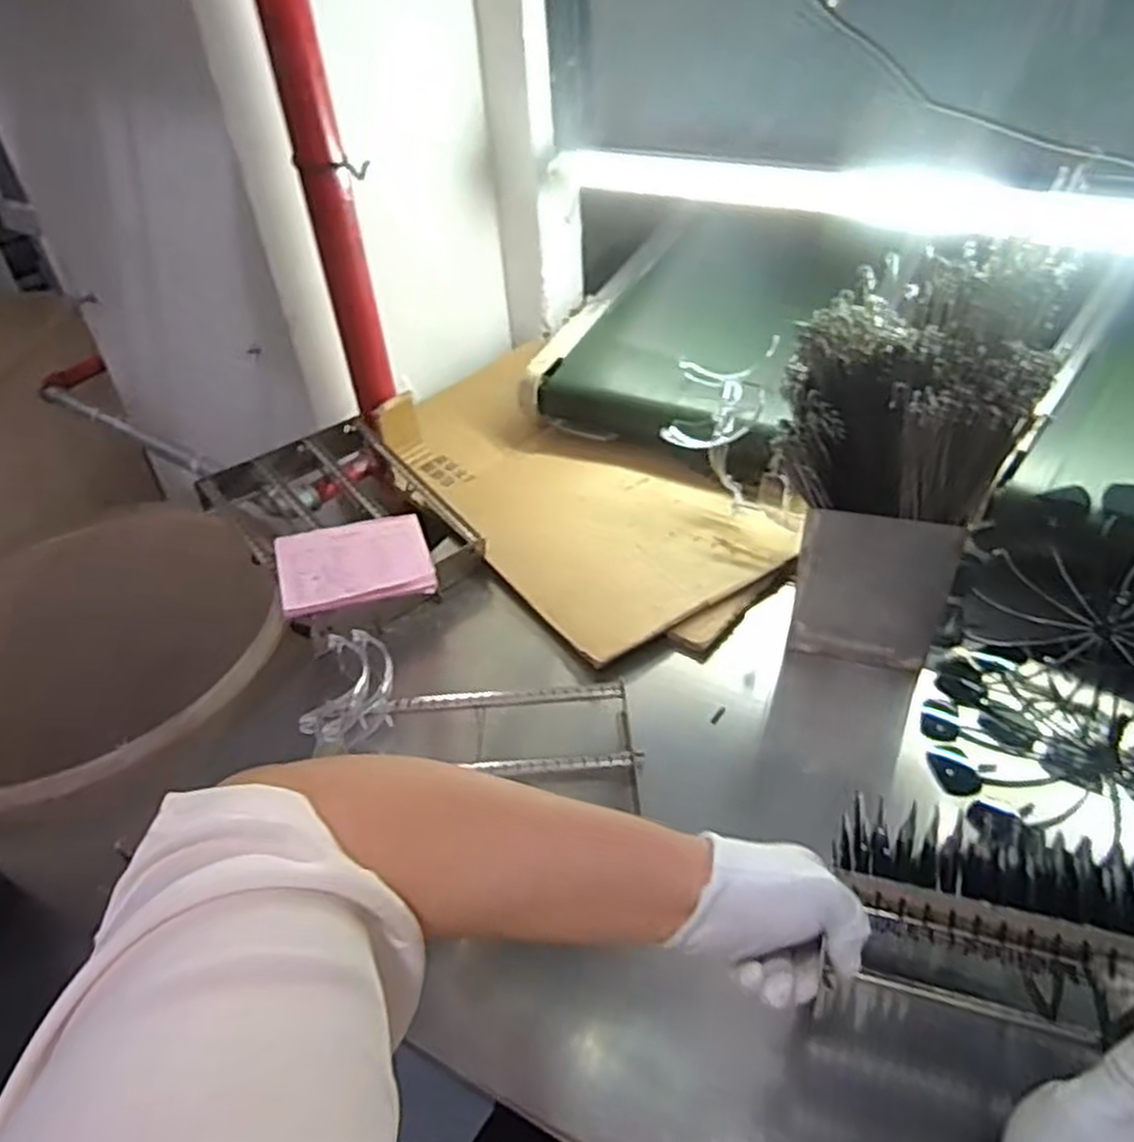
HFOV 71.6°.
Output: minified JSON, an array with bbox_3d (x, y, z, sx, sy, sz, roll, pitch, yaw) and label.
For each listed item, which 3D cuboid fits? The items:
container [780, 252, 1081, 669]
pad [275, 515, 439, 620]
[{"bbox_3d":[0.313,-0.091,0.781,0.211,0.390,0.138,10,42,16],"label":"container"},{"bbox_3d":[-0.255,-0.009,0.950,0.175,0.029,0.143,-16,42,-14],"label":"pad"}]

